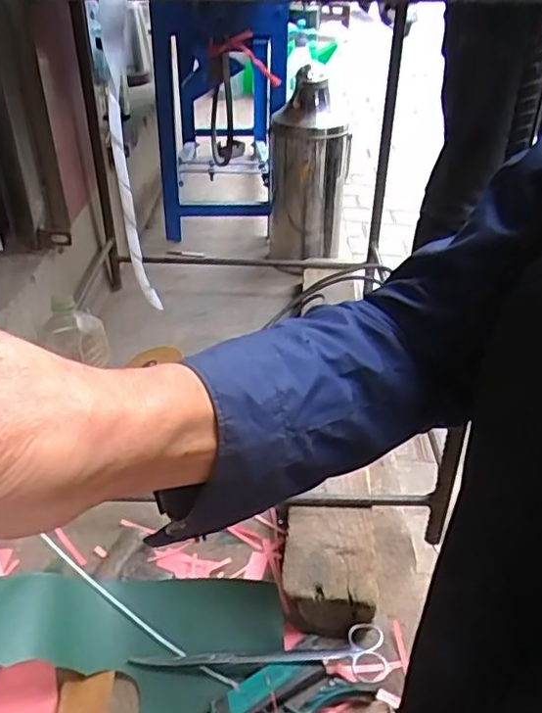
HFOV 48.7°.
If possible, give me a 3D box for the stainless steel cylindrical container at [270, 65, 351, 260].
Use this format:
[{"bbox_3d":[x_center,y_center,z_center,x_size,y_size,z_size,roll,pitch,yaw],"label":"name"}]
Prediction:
[{"bbox_3d":[0.073,-0.343,1.169,0.147,0.368,0.125,0,36,-2],"label":"stainless steel cylindrical container"}]

